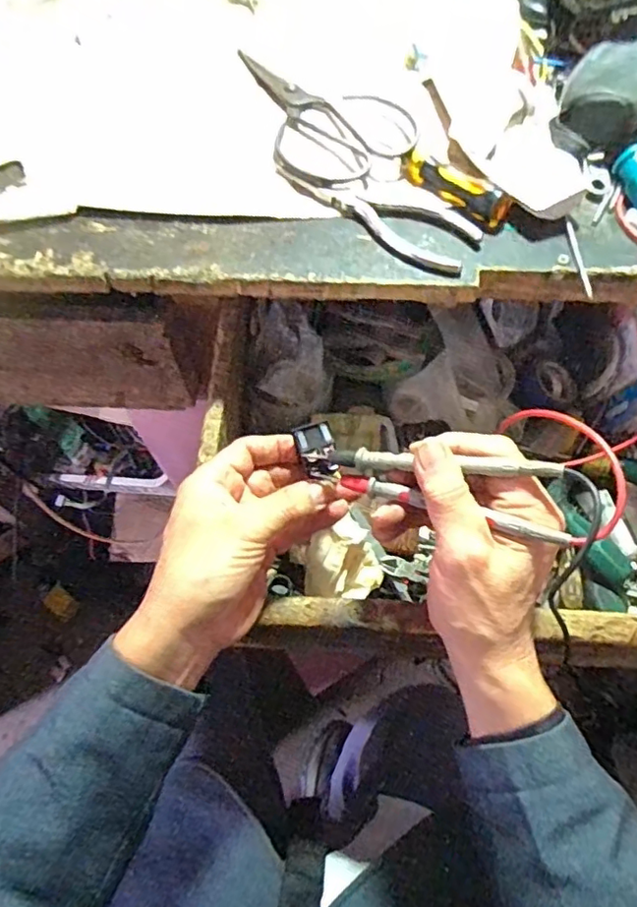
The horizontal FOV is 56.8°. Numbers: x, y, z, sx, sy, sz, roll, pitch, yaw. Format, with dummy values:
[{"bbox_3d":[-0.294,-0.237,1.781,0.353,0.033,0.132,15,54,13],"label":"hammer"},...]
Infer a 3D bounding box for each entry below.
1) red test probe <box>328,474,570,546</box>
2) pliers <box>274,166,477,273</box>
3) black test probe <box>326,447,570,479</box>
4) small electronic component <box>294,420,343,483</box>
[{"bbox_3d":[0.069,0.029,0.325,0.132,0.010,0.011,16,63,25],"label":"red test probe"},{"bbox_3d":[0.040,-0.168,0.411,0.146,0.013,0.039,30,66,13],"label":"pliers"},{"bbox_3d":[0.066,0.006,0.327,0.129,0.013,0.012,4,61,26],"label":"black test probe"},{"bbox_3d":[-0.001,-0.001,0.370,0.023,0.020,0.035,-12,64,-7],"label":"small electronic component"}]

